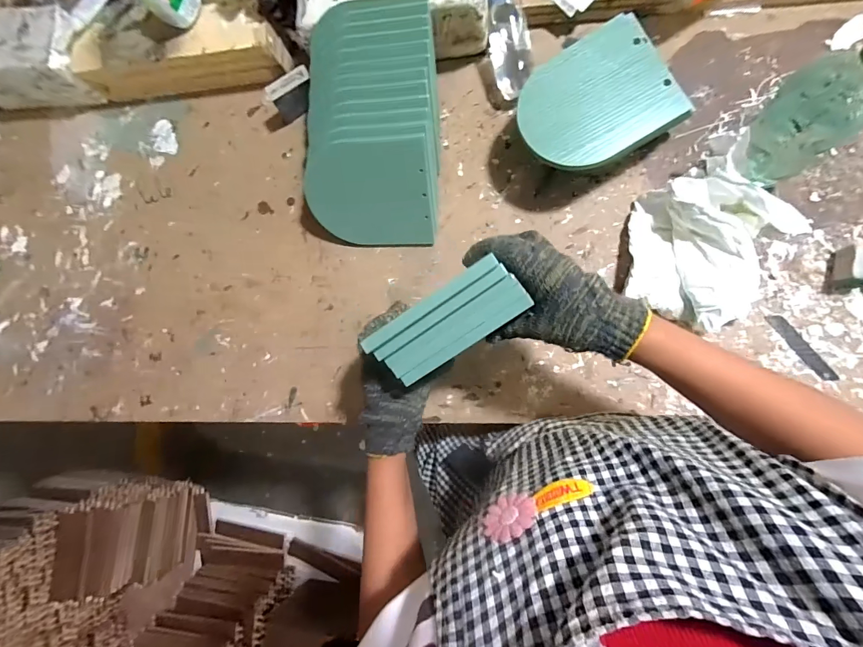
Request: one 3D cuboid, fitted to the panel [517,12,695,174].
[{"bbox_3d":[0.198,-0.272,0.480,0.179,0.011,0.148,-30,84,8],"label":"panel"}]

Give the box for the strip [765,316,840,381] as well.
[{"bbox_3d":[0.454,0.029,0.485,0.019,0.004,0.098,-35,77,3],"label":"strip"}]

